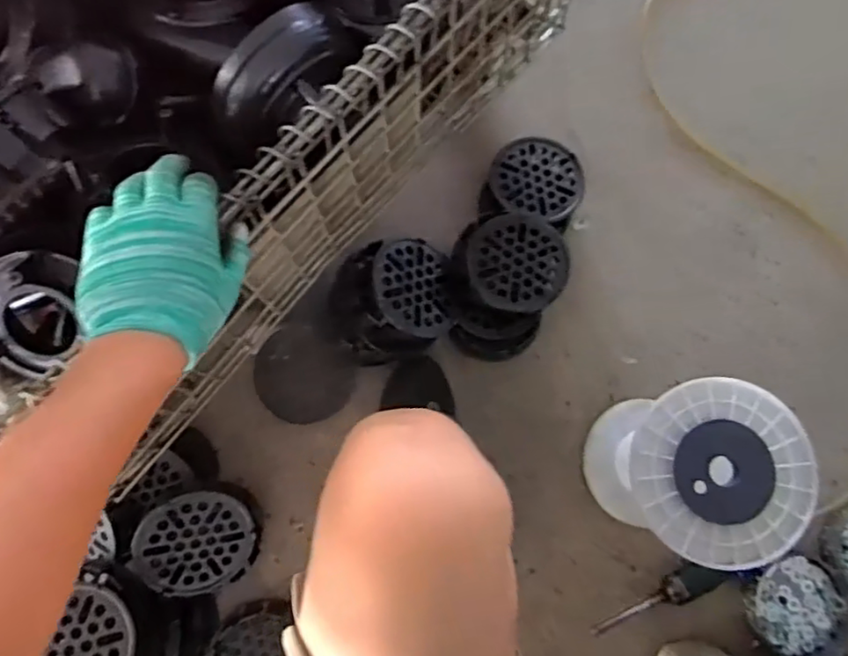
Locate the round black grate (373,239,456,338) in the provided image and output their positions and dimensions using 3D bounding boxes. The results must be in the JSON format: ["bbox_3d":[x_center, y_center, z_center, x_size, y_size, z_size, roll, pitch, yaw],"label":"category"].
[{"bbox_3d":[-0.010,-0.053,0.780,0.109,0.015,0.128,5,69,-31],"label":"round black grate"}]

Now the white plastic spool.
[{"bbox_3d":[0.313,0.169,0.747,0.177,0.226,0.182,0,80,-2],"label":"white plastic spool"}]

